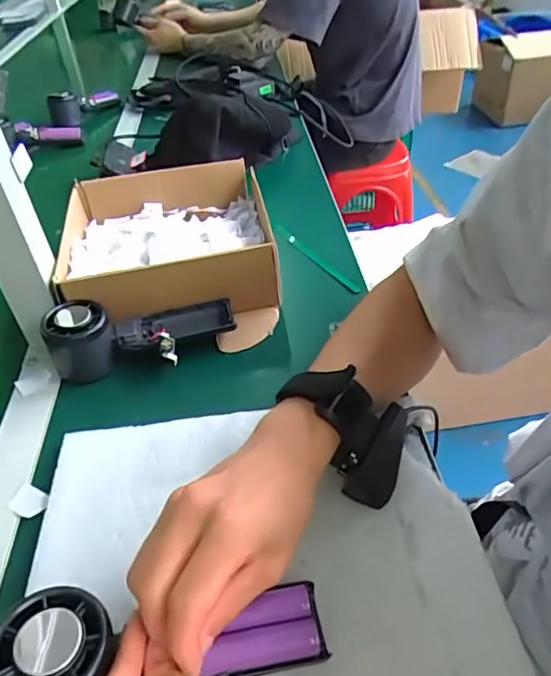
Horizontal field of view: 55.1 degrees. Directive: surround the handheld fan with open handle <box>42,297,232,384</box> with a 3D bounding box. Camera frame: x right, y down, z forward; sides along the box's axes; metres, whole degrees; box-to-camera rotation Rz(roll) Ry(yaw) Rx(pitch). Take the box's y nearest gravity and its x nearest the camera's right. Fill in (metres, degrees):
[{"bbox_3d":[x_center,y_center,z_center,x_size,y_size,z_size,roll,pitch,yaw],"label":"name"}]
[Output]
[{"bbox_3d":[-0.118,-0.007,0.473,0.158,0.054,0.063,-9,41,-4],"label":"handheld fan with open handle"}]

